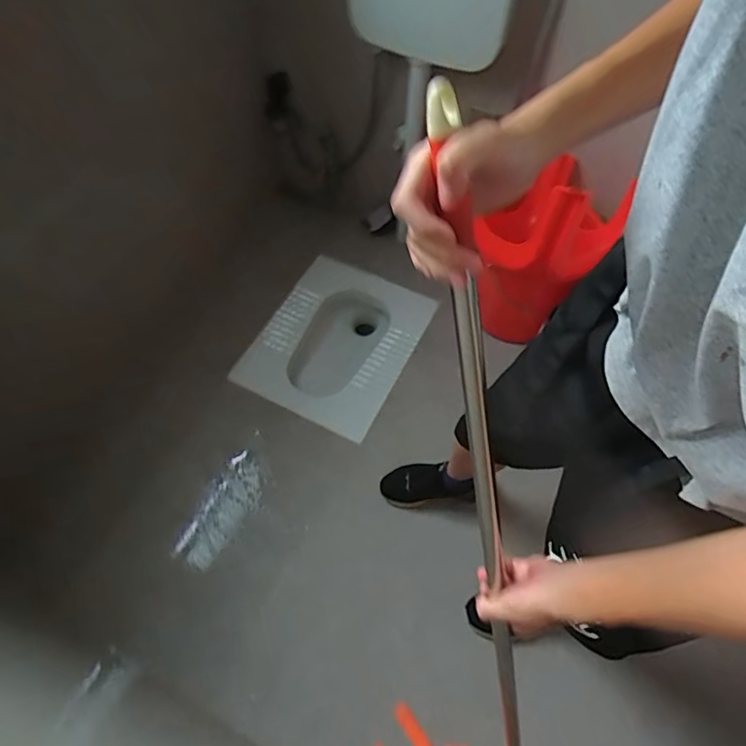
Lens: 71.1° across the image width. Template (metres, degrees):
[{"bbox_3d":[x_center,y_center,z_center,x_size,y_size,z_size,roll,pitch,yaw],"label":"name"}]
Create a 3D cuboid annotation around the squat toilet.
[{"bbox_3d":[-0.117,-0.082,1.684,0.459,0.174,0.558,24,59,15],"label":"squat toilet"}]

